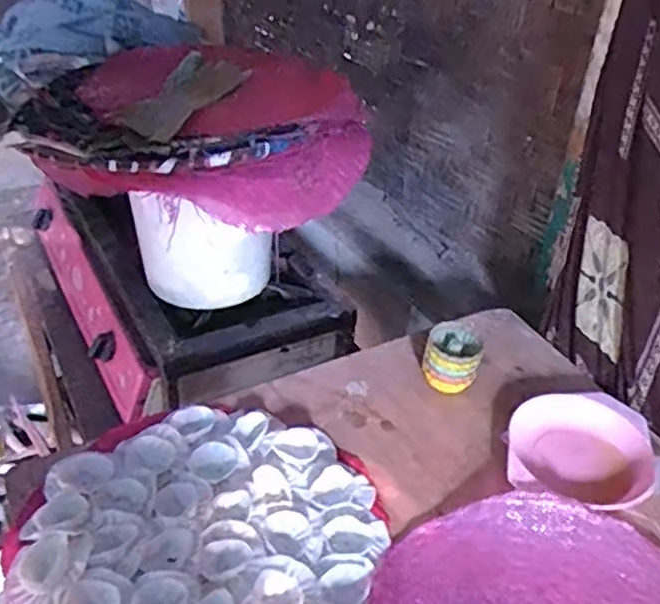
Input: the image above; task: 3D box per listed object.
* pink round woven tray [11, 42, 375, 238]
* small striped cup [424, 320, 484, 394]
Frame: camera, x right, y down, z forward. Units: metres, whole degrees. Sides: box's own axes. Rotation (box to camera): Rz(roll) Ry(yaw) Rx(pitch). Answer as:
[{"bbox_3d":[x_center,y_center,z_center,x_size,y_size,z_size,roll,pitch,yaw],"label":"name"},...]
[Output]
[{"bbox_3d":[-0.160,-0.228,0.912,0.407,0.109,0.390,2,35,-1],"label":"pink round woven tray"},{"bbox_3d":[0.142,0.069,0.807,0.063,0.065,0.067,12,37,11],"label":"small striped cup"}]

